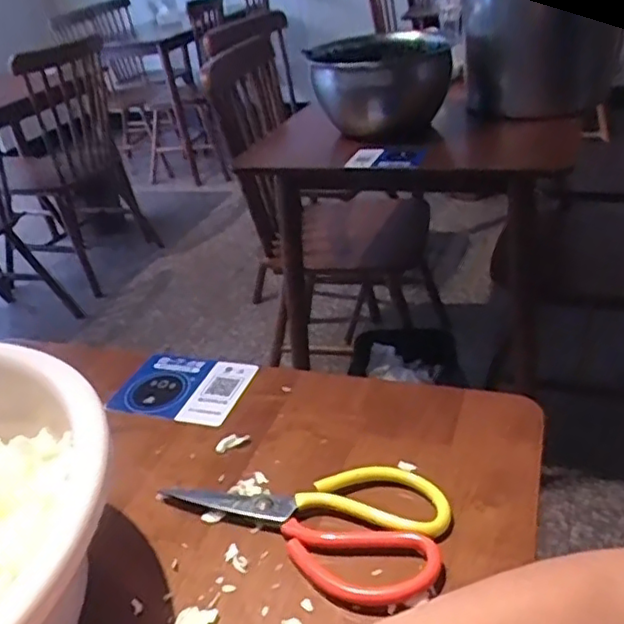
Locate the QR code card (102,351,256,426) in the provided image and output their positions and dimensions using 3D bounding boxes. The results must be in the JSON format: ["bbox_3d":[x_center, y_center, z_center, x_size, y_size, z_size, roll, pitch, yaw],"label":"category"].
[{"bbox_3d":[-0.130,0.074,0.621,0.139,0.010,0.097,6,34,26],"label":"QR code card"}]

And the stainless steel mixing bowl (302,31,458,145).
[{"bbox_3d":[0.139,-0.461,1.283,0.267,0.169,0.334,-4,29,5],"label":"stainless steel mixing bowl"}]

